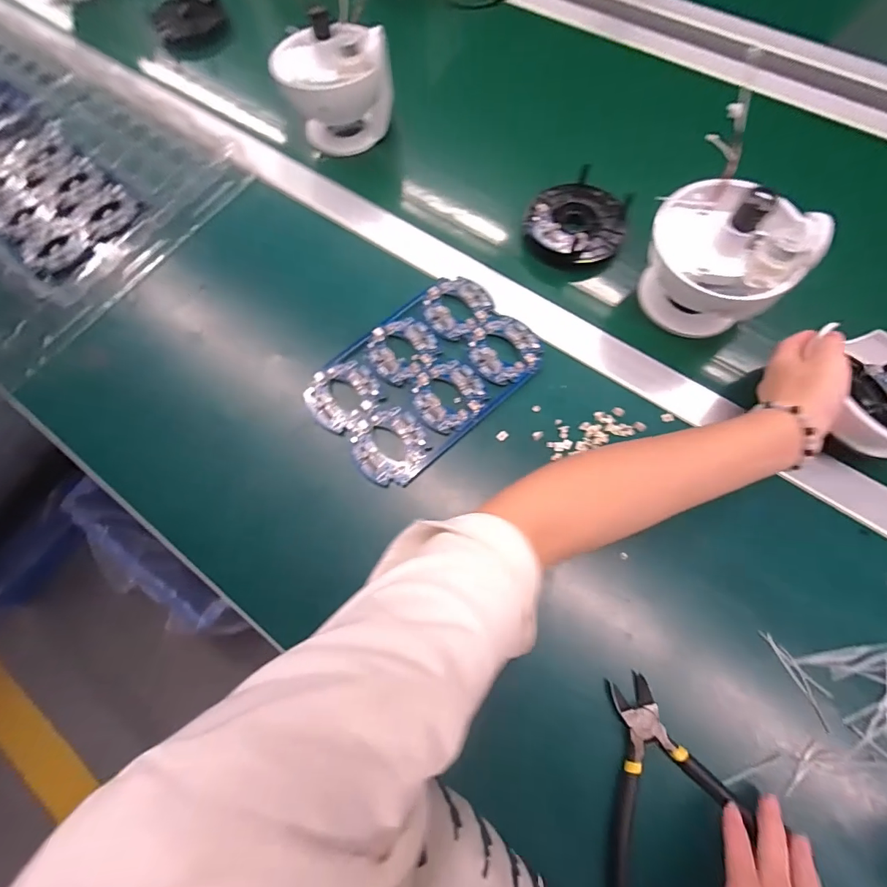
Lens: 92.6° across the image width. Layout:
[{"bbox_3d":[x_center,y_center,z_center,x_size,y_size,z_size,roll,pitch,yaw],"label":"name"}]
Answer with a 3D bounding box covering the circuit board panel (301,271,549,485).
[{"bbox_3d":[-0.017,-0.066,0.390,0.198,0.011,0.139,-40,72,-13],"label":"circuit board panel"}]

